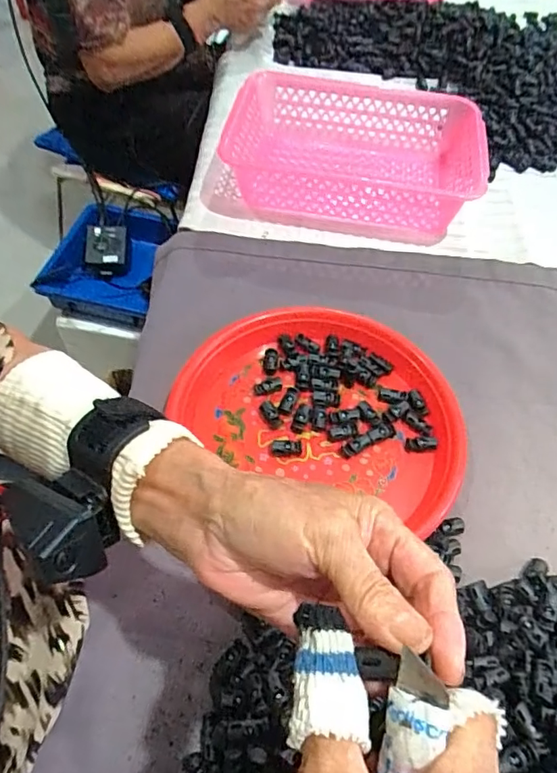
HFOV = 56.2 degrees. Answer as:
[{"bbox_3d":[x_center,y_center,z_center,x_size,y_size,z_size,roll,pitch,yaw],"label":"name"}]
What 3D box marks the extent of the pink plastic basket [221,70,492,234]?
[{"bbox_3d":[0.099,-0.298,0.673,0.298,0.075,0.216,10,56,5],"label":"pink plastic basket"}]

